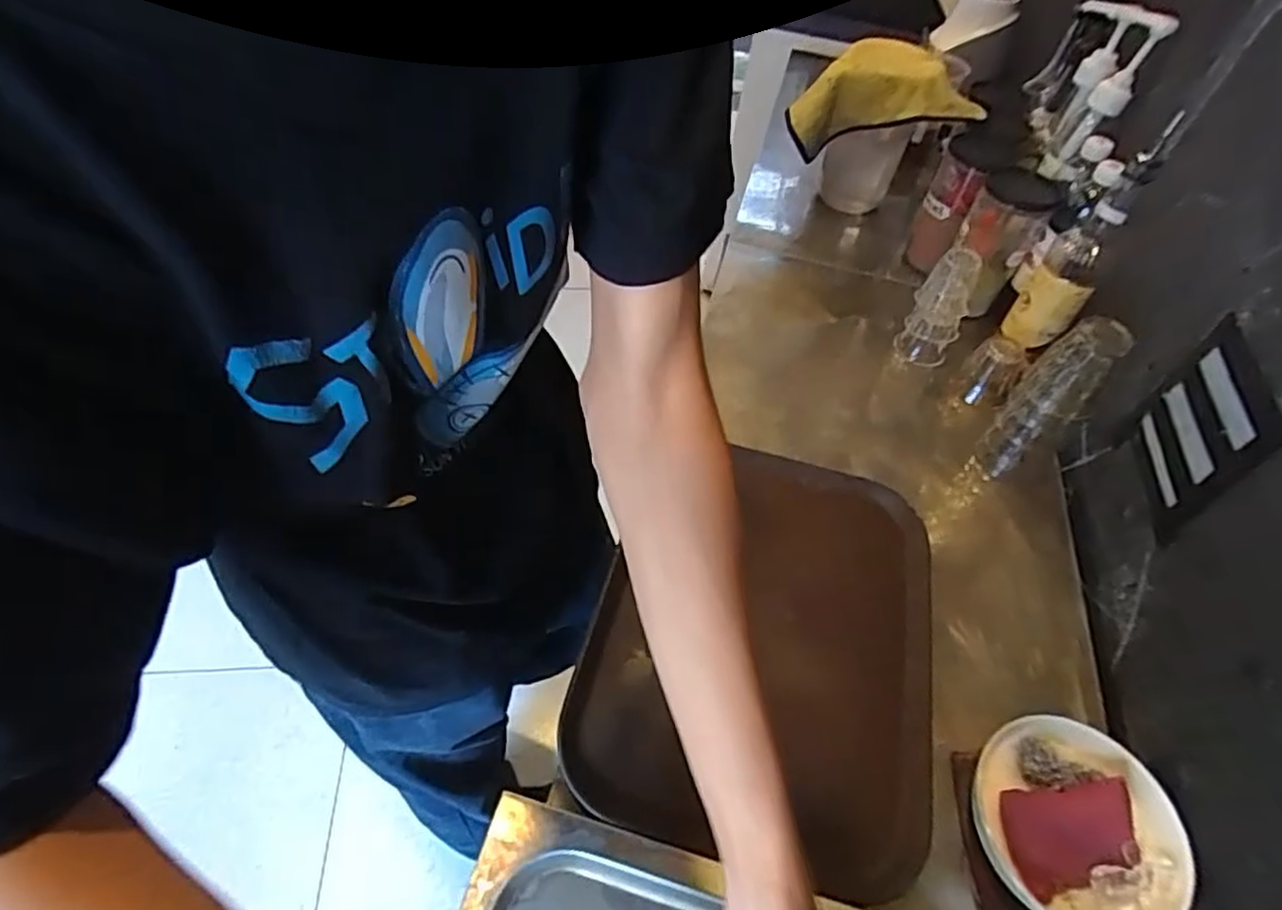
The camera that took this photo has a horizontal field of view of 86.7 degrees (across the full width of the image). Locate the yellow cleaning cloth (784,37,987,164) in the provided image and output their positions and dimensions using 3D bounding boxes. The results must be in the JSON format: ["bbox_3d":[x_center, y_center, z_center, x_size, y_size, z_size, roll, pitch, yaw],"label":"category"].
[{"bbox_3d":[0.337,-0.509,0.960,0.252,0.116,0.080,-1,47,20],"label":"yellow cleaning cloth"}]

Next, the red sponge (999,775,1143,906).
[{"bbox_3d":[0.317,0.279,0.498,0.089,0.029,0.068,1,50,-6],"label":"red sponge"}]

